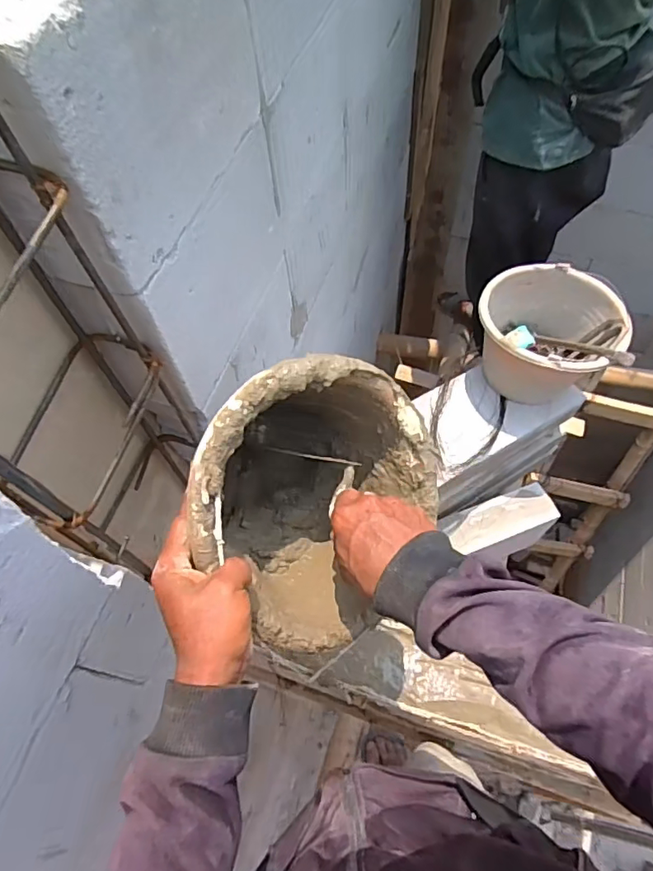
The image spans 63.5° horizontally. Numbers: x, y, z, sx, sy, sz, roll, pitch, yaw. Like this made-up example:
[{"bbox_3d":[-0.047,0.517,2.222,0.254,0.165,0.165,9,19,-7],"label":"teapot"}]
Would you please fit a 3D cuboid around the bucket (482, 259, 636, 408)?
[{"bbox_3d":[0.460,-0.198,1.127,0.285,0.182,0.255,30,66,17],"label":"bucket"}]

